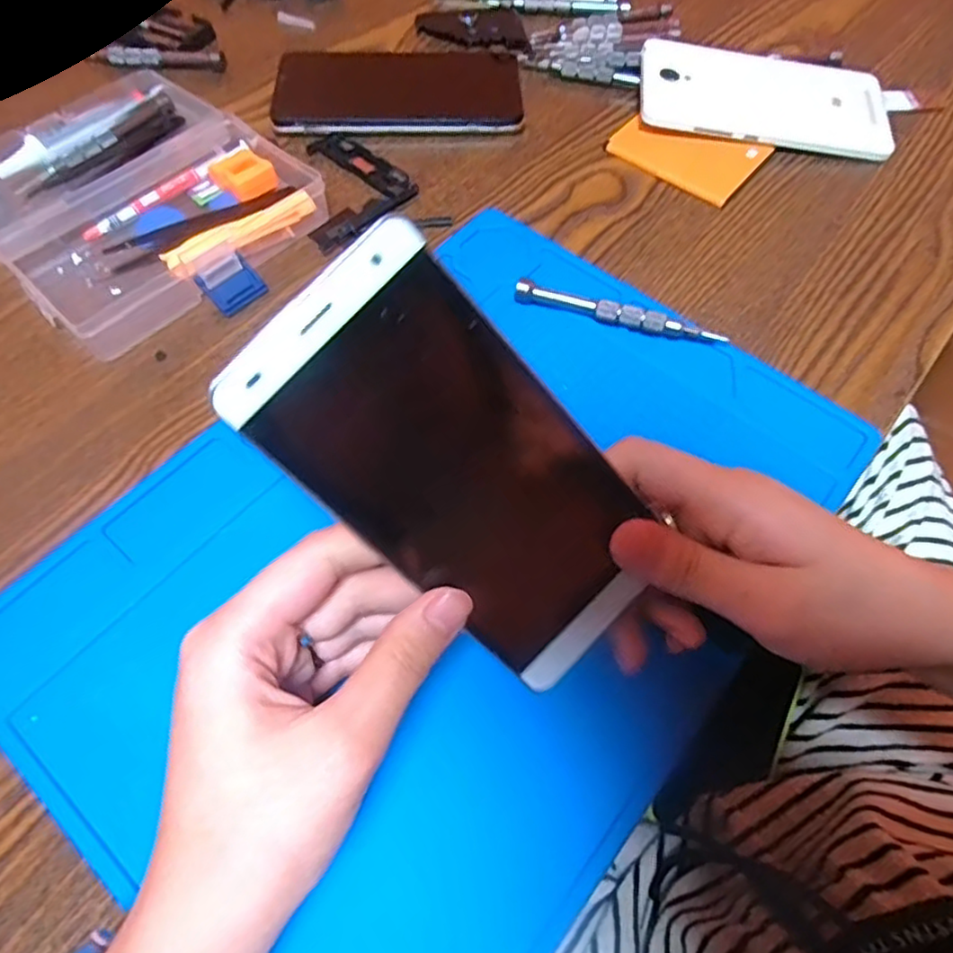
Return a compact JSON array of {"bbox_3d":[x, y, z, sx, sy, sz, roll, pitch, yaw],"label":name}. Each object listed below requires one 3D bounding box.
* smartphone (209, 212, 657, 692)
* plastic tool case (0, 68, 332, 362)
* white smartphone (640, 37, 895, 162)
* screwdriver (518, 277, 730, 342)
[{"bbox_3d":[0.000,0.001,0.191,0.069,0.004,0.139,-46,112,-5],"label":"smartphone"},{"bbox_3d":[-0.186,-0.153,0.346,0.167,0.023,0.146,40,68,19],"label":"plastic tool case"},{"bbox_3d":[0.176,-0.232,0.392,0.149,0.006,0.074,8,70,-1],"label":"white smartphone"},{"bbox_3d":[0.068,-0.079,0.313,0.101,0.013,0.011,15,62,8],"label":"screwdriver"}]

